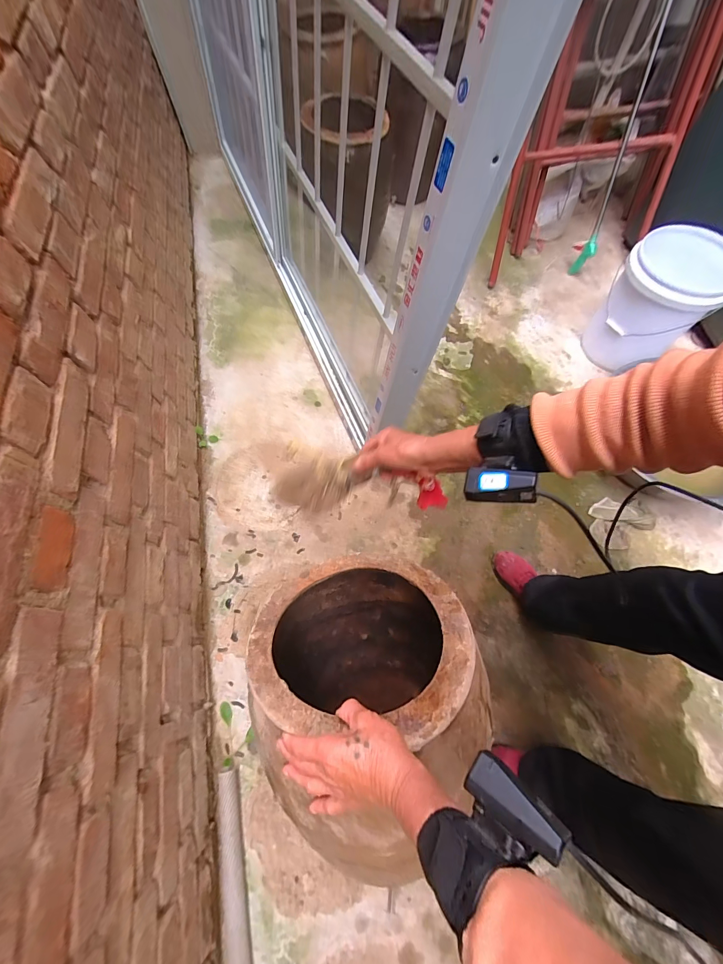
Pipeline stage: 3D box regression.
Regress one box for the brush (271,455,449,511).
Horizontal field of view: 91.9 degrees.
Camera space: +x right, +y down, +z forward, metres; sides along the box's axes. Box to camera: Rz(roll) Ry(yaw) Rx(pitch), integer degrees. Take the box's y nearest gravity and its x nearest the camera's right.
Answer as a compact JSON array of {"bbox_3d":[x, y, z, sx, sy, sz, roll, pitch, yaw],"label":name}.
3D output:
[{"bbox_3d":[-0.019,0.002,0.509,0.269,0.055,0.062,0,64,25],"label":"brush"}]

